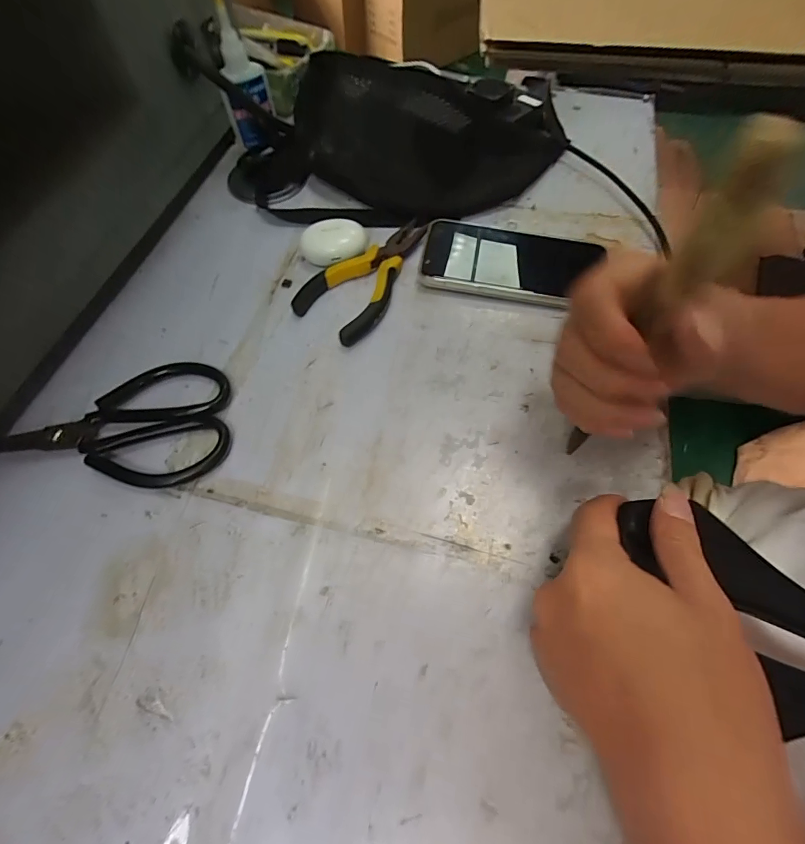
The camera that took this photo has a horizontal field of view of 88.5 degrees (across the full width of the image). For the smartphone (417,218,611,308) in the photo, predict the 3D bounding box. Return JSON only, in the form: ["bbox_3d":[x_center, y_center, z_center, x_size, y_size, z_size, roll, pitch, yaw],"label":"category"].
[{"bbox_3d":[0.095,-0.142,0.370,0.152,0.016,0.080,13,64,7],"label":"smartphone"}]

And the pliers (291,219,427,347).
[{"bbox_3d":[-0.026,-0.131,0.365,0.072,0.017,0.141,33,68,16],"label":"pliers"}]

